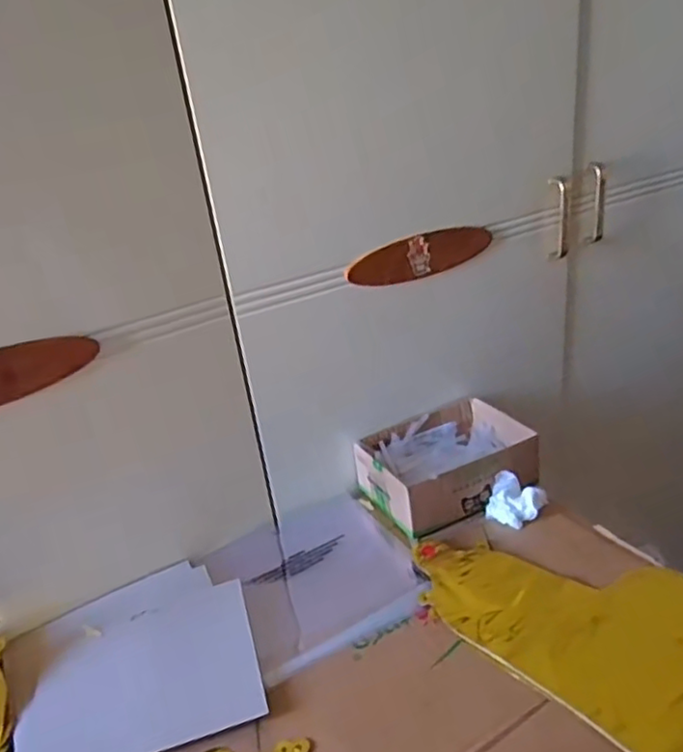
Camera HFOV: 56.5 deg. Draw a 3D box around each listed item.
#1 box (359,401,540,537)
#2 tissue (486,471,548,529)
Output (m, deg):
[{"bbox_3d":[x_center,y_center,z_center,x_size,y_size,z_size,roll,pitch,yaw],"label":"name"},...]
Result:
[{"bbox_3d":[0.127,0.103,0.753,0.190,0.066,0.146,-18,29,-22],"label":"box"},{"bbox_3d":[0.193,0.138,0.701,0.063,0.041,0.044,3,28,17],"label":"tissue"}]

